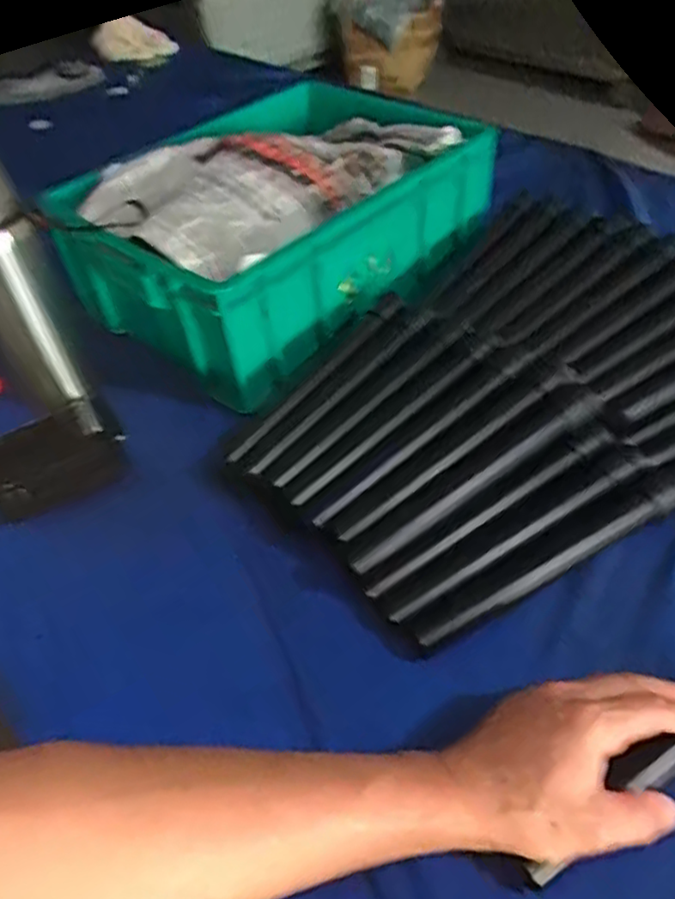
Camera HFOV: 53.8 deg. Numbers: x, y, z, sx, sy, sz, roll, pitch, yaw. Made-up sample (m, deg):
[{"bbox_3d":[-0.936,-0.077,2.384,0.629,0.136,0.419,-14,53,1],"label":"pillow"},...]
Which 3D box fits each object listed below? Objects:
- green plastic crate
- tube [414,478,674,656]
[{"bbox_3d":[-0.056,-0.256,0.741,0.286,0.147,0.451,29,56,30],"label":"green plastic crate"},{"bbox_3d":[0.165,0.079,0.487,0.249,0.020,0.023,-25,48,-16],"label":"tube"}]

